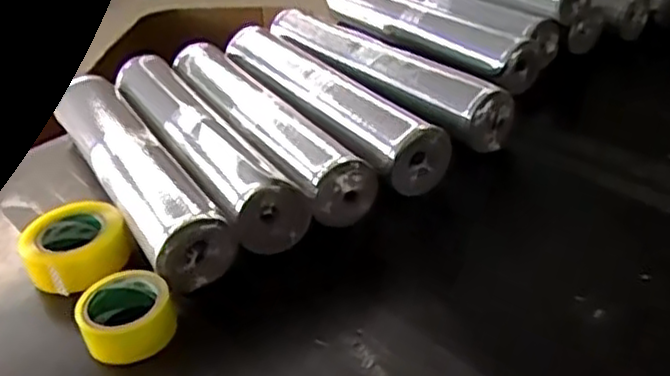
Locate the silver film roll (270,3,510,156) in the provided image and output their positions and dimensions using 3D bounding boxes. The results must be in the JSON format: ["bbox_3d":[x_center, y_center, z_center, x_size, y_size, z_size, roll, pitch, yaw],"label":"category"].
[{"bbox_3d":[0.068,-0.202,1.187,0.085,0.069,0.534,-26,38,-30],"label":"silver film roll"}]

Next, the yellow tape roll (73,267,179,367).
[{"bbox_3d":[-0.225,0.141,0.770,0.095,0.057,0.089,-3,33,2],"label":"yellow tape roll"}]

